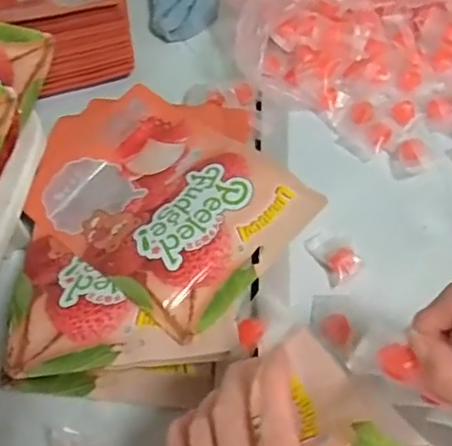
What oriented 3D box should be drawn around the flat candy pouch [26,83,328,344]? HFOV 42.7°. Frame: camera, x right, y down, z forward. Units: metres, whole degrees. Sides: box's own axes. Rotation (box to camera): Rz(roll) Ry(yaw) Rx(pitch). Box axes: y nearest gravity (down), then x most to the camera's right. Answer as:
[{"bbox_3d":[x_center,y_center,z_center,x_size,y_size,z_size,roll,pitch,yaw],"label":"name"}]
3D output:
[{"bbox_3d":[-0.055,-0.021,0.467,0.219,0.020,0.153,33,68,32],"label":"flat candy pouch"}]

